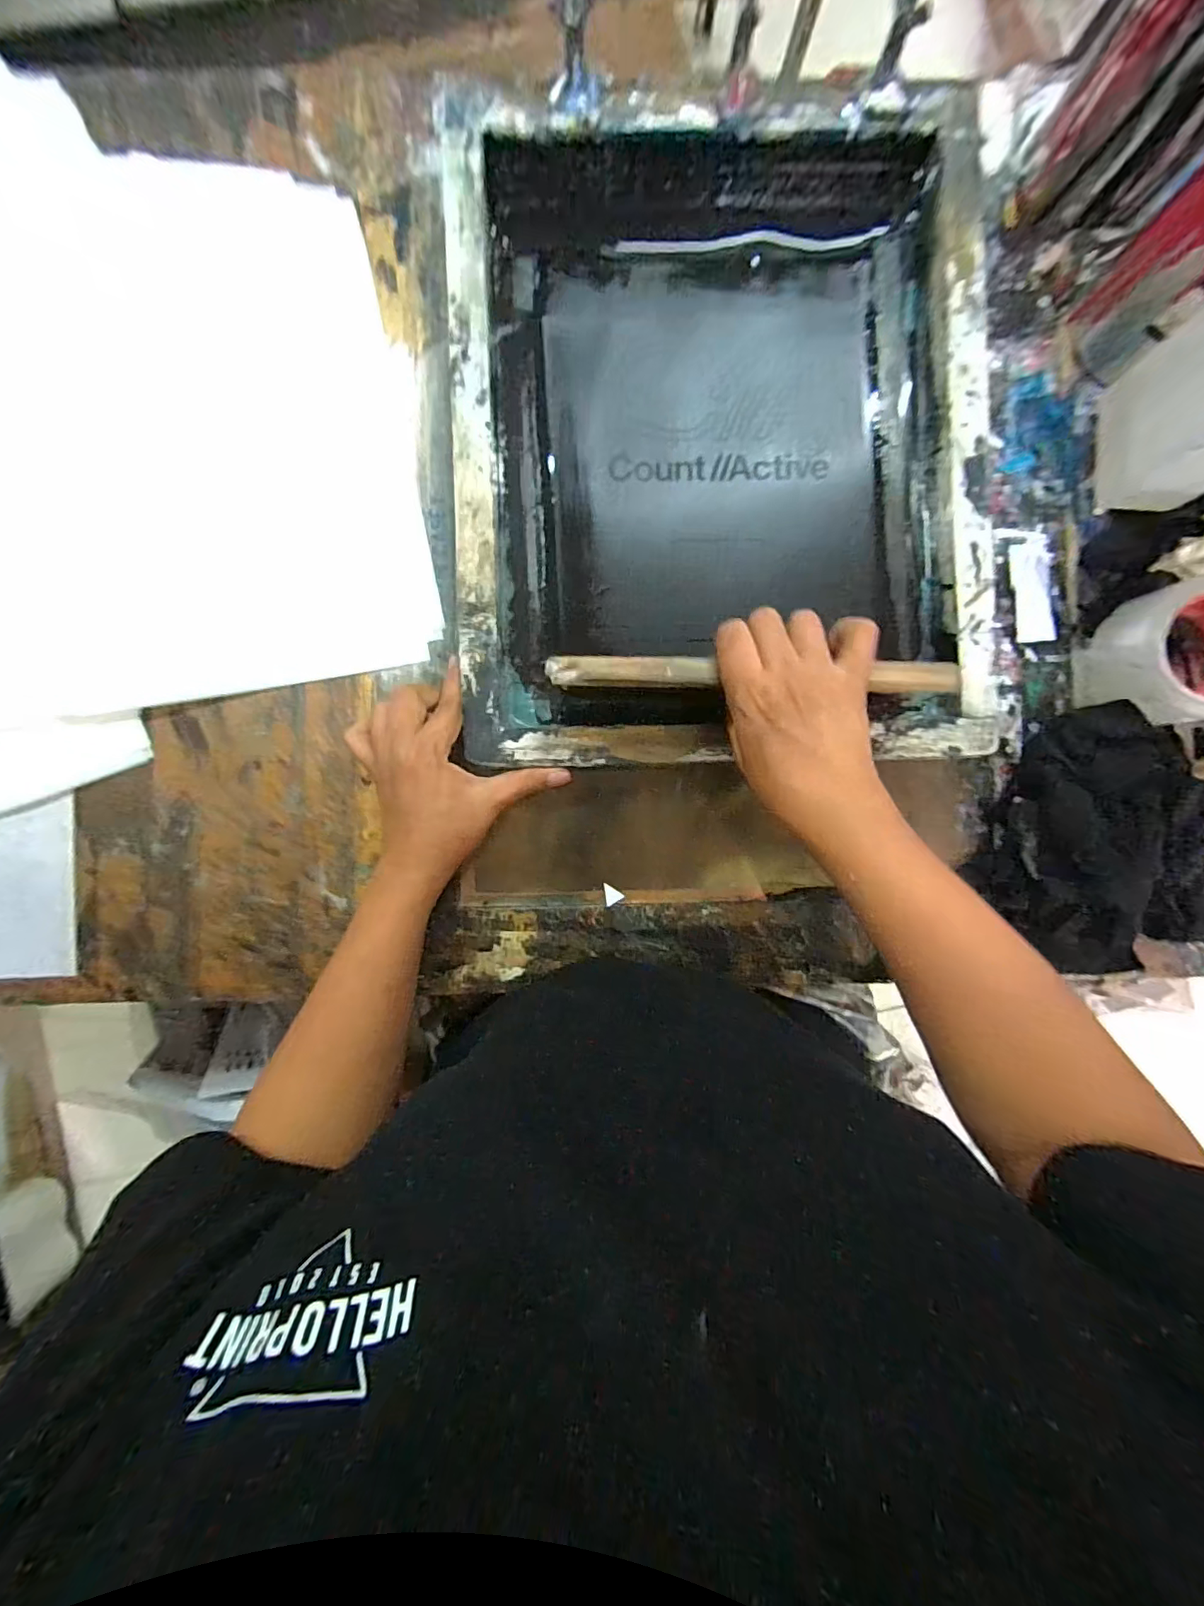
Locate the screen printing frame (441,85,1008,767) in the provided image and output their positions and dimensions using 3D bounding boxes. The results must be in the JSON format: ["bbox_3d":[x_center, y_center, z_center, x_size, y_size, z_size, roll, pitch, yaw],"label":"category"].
[{"bbox_3d":[0.093,-0.278,0.431,0.411,0.045,0.487,-3,89,-1],"label":"screen printing frame"}]

